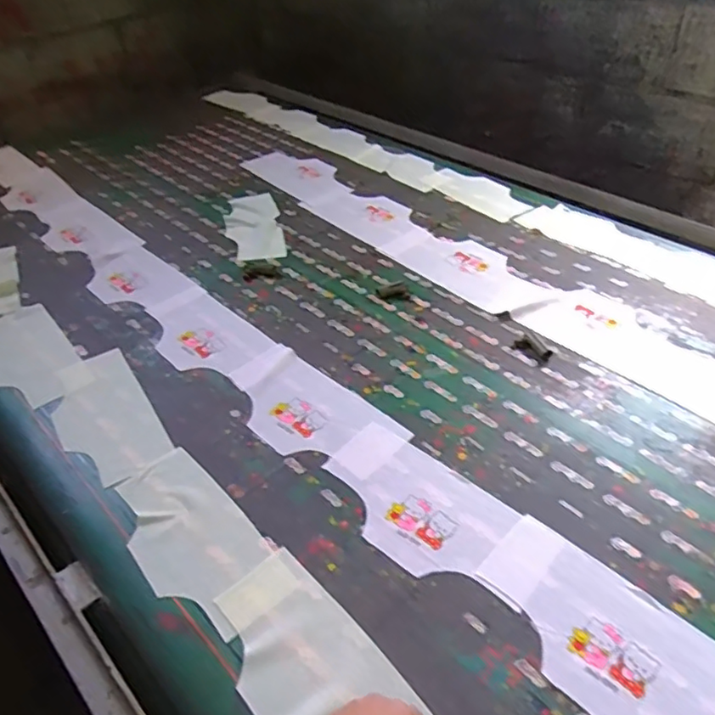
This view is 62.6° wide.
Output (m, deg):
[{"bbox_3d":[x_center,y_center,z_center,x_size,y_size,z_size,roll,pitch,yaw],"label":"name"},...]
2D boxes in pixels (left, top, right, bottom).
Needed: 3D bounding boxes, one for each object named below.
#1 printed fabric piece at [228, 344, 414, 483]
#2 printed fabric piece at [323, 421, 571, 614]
[{"bbox_3d":[-0.079,0.081,0.893,0.153,0.008,0.300,-31,44,-29],"label":"printed fabric piece"},{"bbox_3d":[0.088,0.197,0.751,0.306,0.008,0.151,29,51,34],"label":"printed fabric piece"}]

